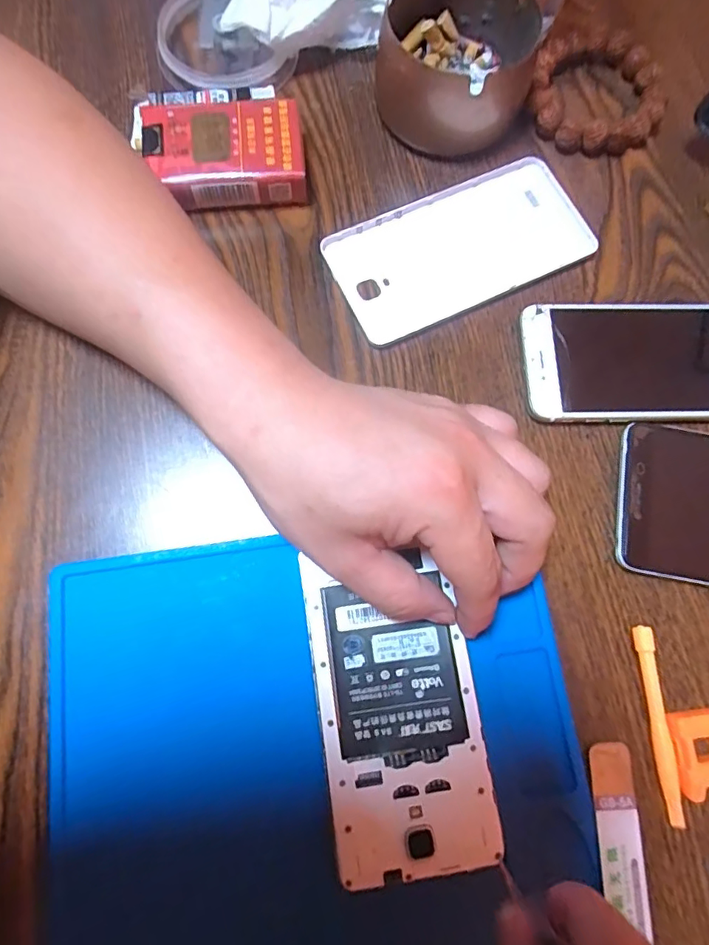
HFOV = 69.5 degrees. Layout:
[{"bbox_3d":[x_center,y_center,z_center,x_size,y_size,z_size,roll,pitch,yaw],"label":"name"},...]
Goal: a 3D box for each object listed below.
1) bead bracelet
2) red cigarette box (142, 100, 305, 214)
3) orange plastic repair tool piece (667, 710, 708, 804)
[{"bbox_3d":[0.145,-0.234,0.312,0.081,0.016,0.082,-1,77,-1],"label":"bead bracelet"},{"bbox_3d":[-0.071,-0.178,0.286,0.084,0.026,0.052,-6,77,-2],"label":"red cigarette box"},{"bbox_3d":[0.154,0.124,0.226,0.027,0.012,0.034,-6,77,-3],"label":"orange plastic repair tool piece"}]

